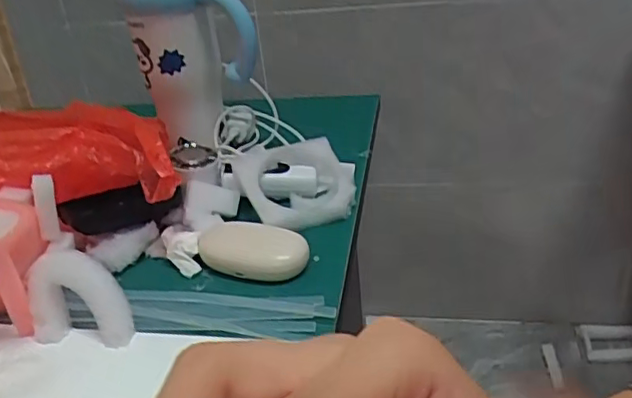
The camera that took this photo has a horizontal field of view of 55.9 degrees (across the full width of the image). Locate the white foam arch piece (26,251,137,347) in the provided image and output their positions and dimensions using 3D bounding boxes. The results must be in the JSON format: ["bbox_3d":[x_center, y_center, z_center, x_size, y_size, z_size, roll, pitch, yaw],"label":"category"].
[{"bbox_3d":[-0.174,0.073,0.439,0.072,0.066,0.027,1,30,13],"label":"white foam arch piece"}]

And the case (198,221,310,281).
[{"bbox_3d":[-0.055,0.041,0.519,0.095,0.021,0.053,4,31,19],"label":"case"}]

